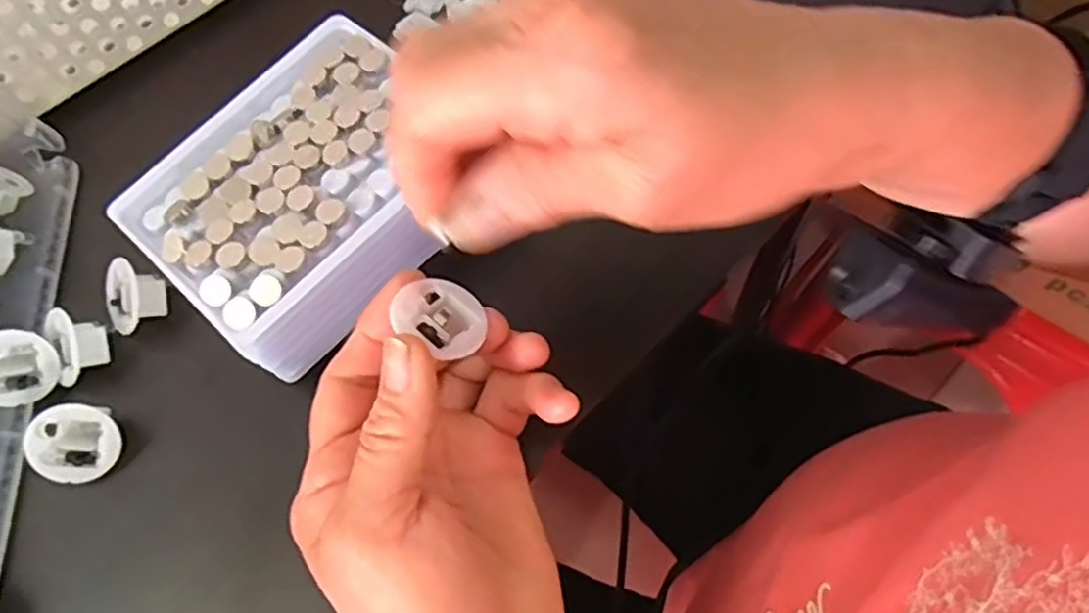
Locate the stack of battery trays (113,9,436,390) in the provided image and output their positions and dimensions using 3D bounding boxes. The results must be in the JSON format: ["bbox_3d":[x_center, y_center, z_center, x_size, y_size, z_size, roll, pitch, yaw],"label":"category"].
[{"bbox_3d":[-0.098,-0.047,0.306,0.108,0.054,0.127,39,76,18],"label":"stack of battery trays"}]

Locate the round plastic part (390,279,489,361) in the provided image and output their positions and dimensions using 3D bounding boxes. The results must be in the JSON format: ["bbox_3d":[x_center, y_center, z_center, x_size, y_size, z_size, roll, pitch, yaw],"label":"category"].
[{"bbox_3d":[-0.036,0.006,0.250,0.027,0.014,0.027,11,52,-15],"label":"round plastic part"}]

